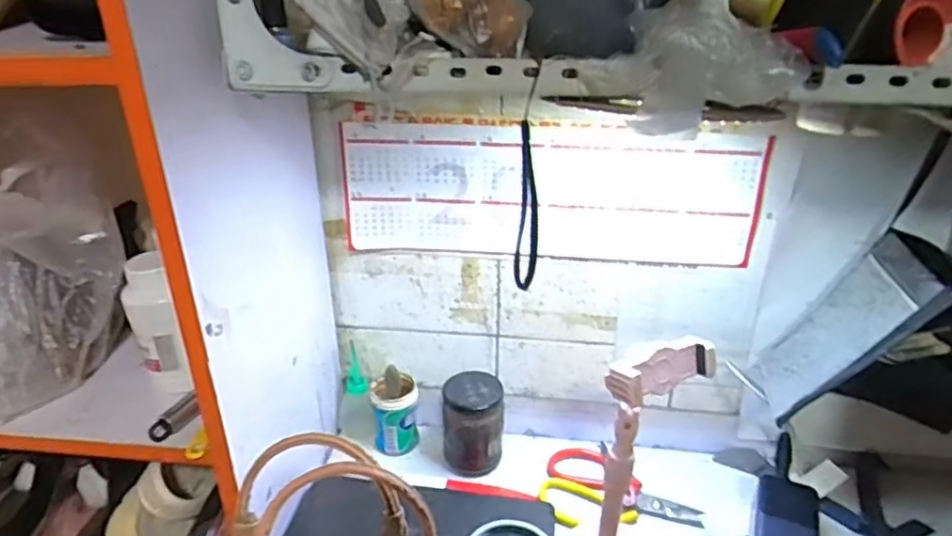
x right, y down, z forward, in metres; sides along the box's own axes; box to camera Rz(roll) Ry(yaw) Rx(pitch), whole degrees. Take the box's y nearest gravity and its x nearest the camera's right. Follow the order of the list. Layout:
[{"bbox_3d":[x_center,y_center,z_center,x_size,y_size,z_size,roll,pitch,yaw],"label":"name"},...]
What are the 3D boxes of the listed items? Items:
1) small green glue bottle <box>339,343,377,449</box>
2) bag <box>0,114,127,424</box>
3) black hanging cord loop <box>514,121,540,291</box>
[{"bbox_3d":[-0.144,0.152,0.746,0.040,0.101,0.057,-7,27,-14],"label":"small green glue bottle"},{"bbox_3d":[-0.420,-0.003,0.565,0.167,0.192,0.142,16,30,30],"label":"bag"},{"bbox_3d":[0.036,-0.041,0.436,0.017,0.113,0.013,2,26,4],"label":"black hanging cord loop"}]

